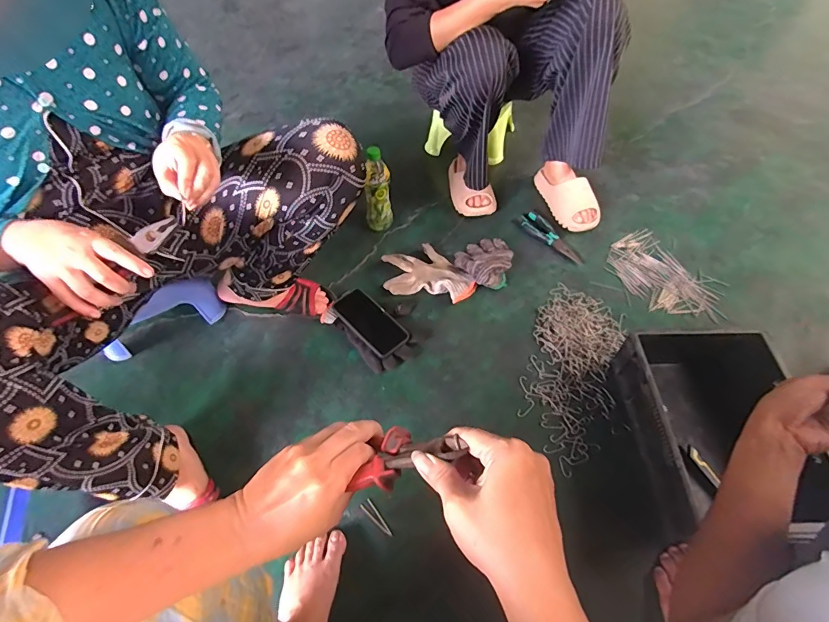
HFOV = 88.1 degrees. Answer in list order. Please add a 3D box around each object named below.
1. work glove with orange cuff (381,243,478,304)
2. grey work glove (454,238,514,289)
[{"bbox_3d":[0.022,-0.073,0.969,0.157,0.034,0.191,-35,59,-23],"label":"work glove with orange cuff"},{"bbox_3d":[0.160,-0.126,0.992,0.129,0.053,0.159,10,53,9],"label":"grey work glove"}]

